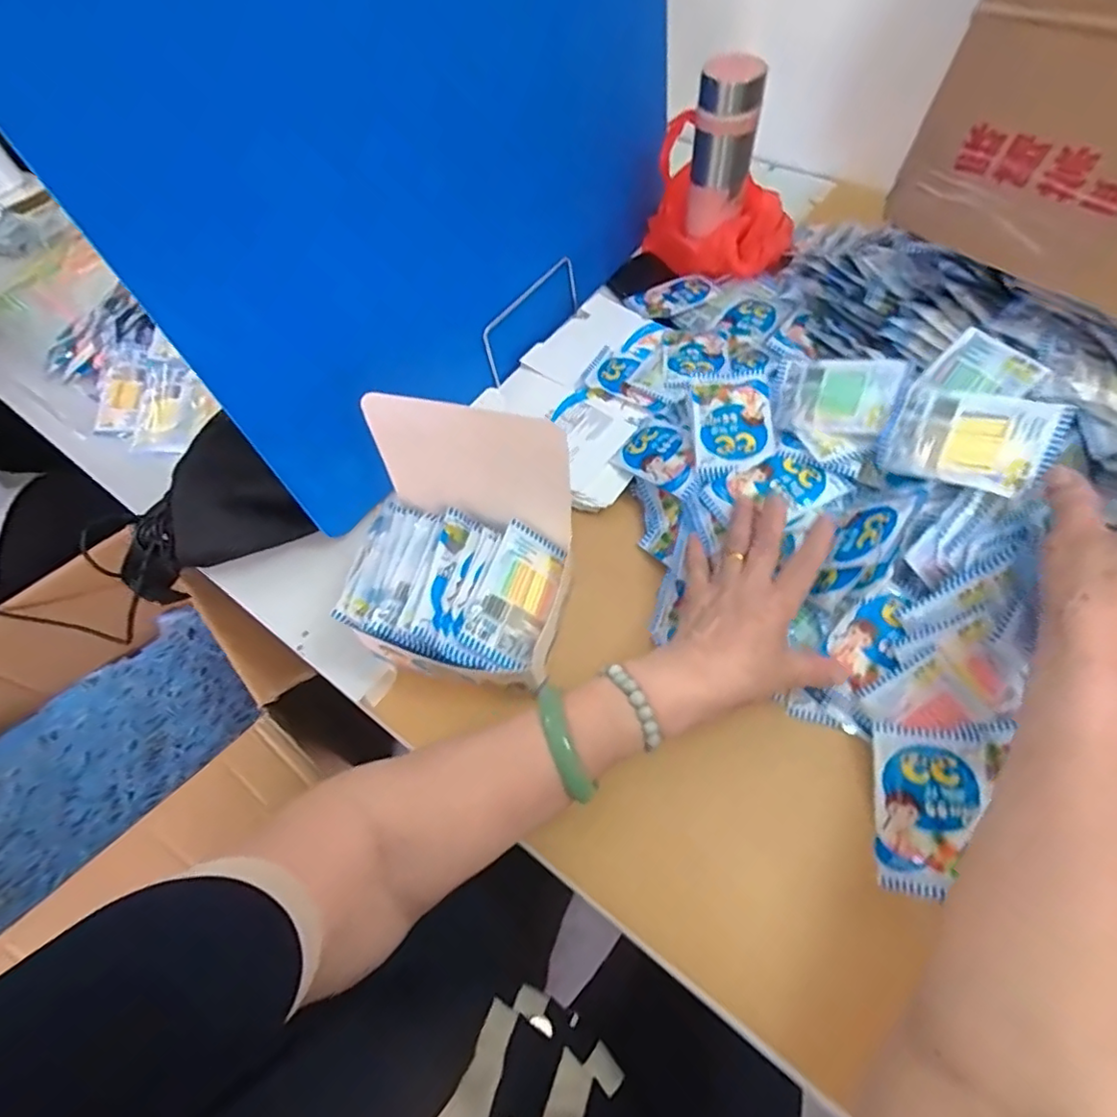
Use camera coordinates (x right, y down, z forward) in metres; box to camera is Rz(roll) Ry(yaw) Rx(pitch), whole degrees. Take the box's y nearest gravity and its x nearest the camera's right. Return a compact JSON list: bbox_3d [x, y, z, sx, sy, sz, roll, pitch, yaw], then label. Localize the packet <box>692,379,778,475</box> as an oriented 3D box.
[{"bbox_3d":[0.151,-0.117,0.506,0.067,0.009,0.092,-3,67,8],"label":"packet"}]

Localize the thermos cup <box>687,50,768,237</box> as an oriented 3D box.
[{"bbox_3d":[0.171,-0.429,0.618,0.060,0.149,0.053,26,64,18],"label":"thermos cup"}]

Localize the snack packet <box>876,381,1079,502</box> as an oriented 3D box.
[{"bbox_3d":[0.287,-0.083,0.411,0.100,0.012,0.065,24,97,32],"label":"snack packet"}]

